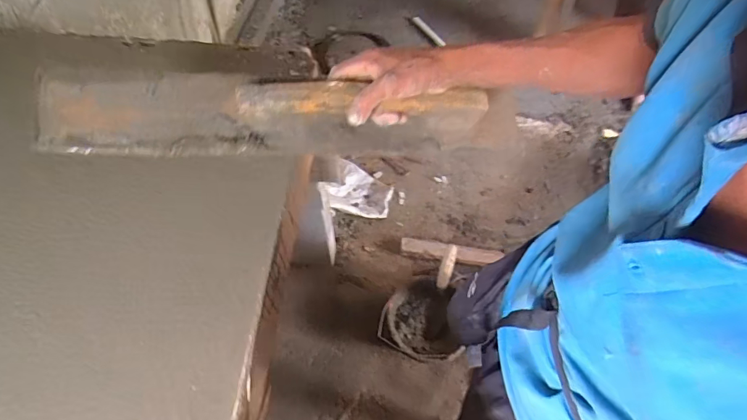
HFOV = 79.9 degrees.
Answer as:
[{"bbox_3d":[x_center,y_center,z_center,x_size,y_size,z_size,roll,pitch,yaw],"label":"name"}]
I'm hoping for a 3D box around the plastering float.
[{"bbox_3d":[-0.102,-0.120,0.533,0.513,0.080,0.101,-1,61,-14],"label":"plastering float"}]

